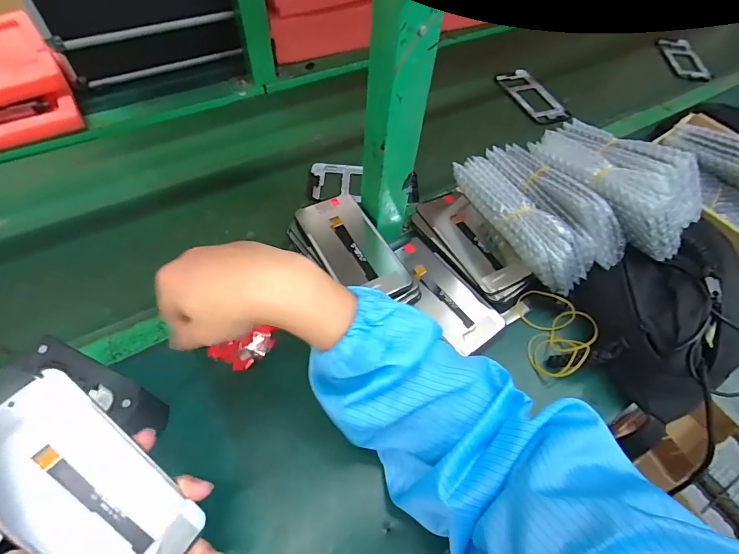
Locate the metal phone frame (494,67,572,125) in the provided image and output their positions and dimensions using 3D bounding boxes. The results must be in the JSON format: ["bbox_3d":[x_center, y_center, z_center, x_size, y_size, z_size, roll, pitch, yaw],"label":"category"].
[{"bbox_3d":[0.299,-0.334,0.729,0.073,0.010,0.161,-15,59,-14],"label":"metal phone frame"}]

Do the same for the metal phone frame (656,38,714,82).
[{"bbox_3d":[0.654,-0.455,0.827,0.073,0.008,0.163,8,56,0],"label":"metal phone frame"}]

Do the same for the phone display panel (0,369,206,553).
[{"bbox_3d":[-0.181,0.139,0.255,0.152,0.005,0.073,53,49,-12],"label":"phone display panel"}]

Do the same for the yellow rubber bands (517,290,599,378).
[{"bbox_3d":[0.213,0.061,0.441,0.069,0.037,0.100,0,57,-5],"label":"yellow rubber bands"}]

